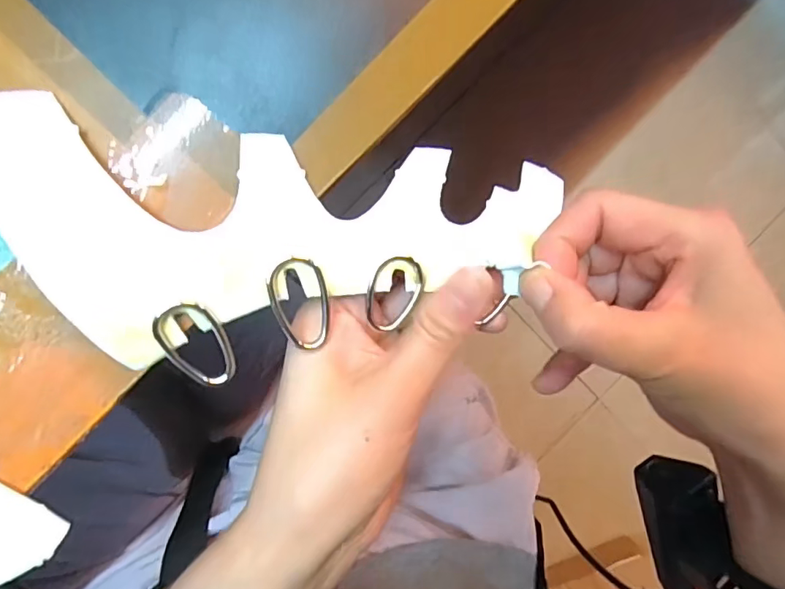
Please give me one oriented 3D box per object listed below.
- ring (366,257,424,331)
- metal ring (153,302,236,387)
[{"bbox_3d":[0.001,-0.002,0.182,0.018,0.004,0.025,23,93,-9],"label":"ring"},{"bbox_3d":[-0.066,0.017,0.175,0.020,0.004,0.032,-28,106,-12],"label":"metal ring"}]

